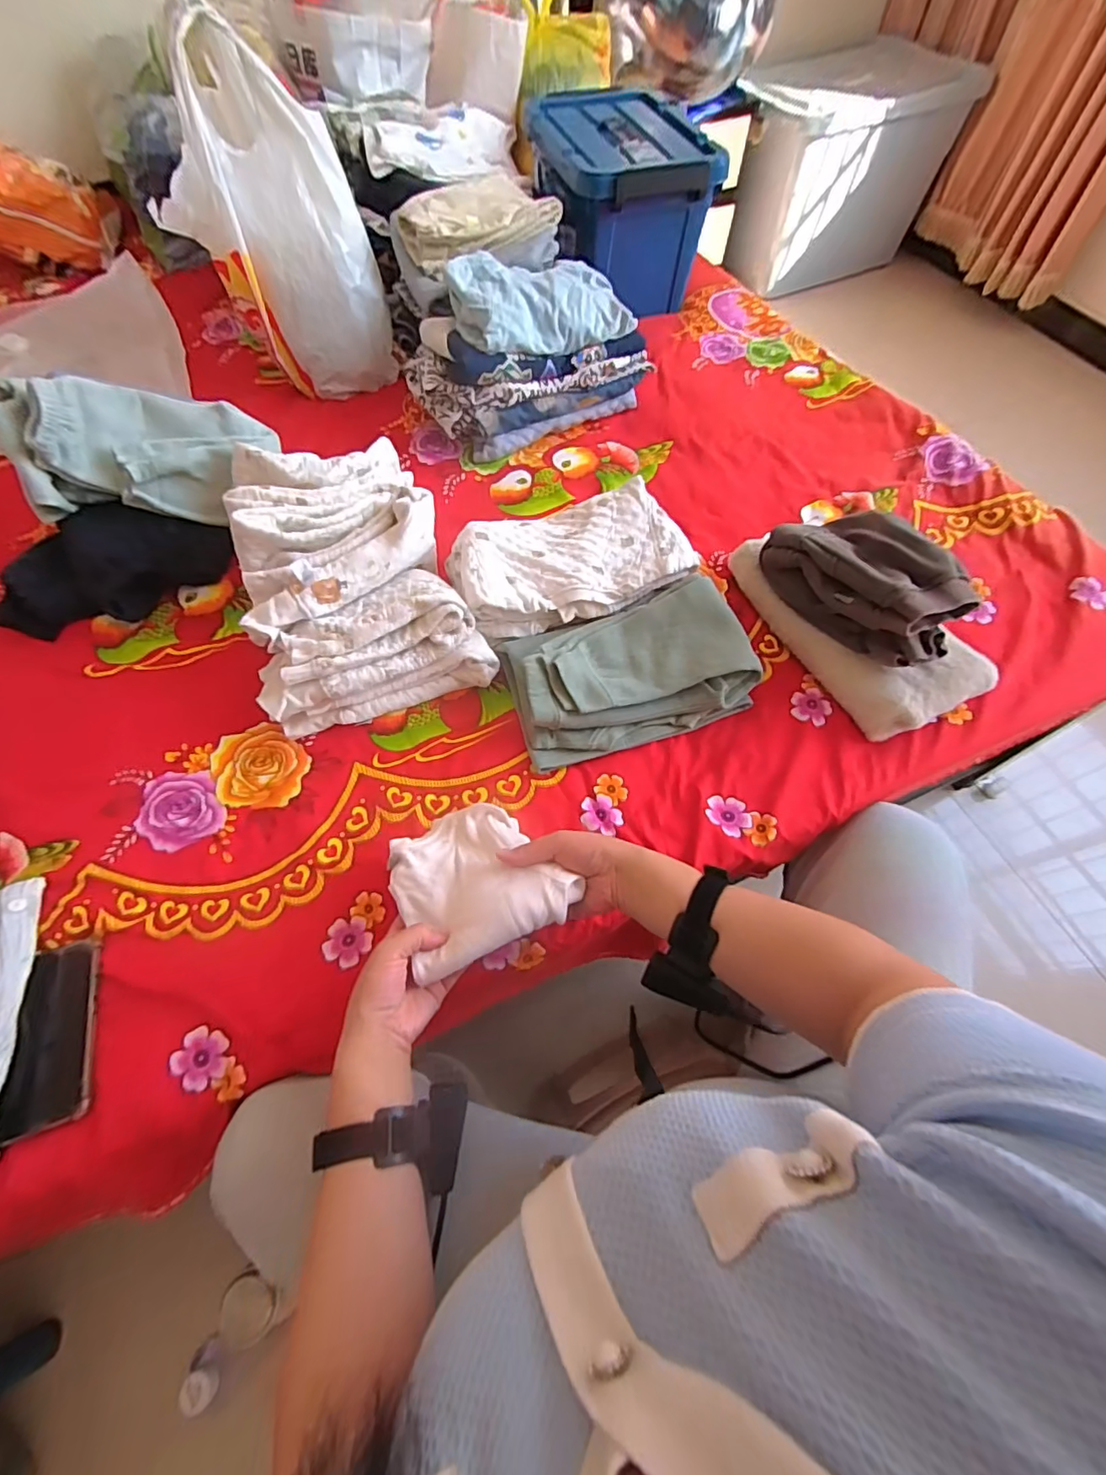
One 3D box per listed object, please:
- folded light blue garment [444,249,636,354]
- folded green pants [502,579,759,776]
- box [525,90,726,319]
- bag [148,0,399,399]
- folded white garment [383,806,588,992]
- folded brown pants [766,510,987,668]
[{"bbox_3d":[-0.024,-0.673,0.833,0.267,0.093,0.172,-25,65,-11],"label":"folded light blue garment"},{"bbox_3d":[0.091,-0.084,0.653,0.282,0.065,0.175,-14,63,-5],"label":"folded green pants"},{"bbox_3d":[0.110,-1.041,1.057,0.258,0.225,0.394,-14,63,-5],"label":"box"},{"bbox_3d":[-0.435,-0.783,0.844,0.276,0.399,0.213,-19,64,-8],"label":"bag"},{"bbox_3d":[-0.077,0.133,0.510,0.139,0.035,0.151,-30,44,-8],"label":"folded white garment"},{"bbox_3d":[0.385,-0.194,0.643,0.147,0.097,0.230,-27,65,-12],"label":"folded brown pants"}]

